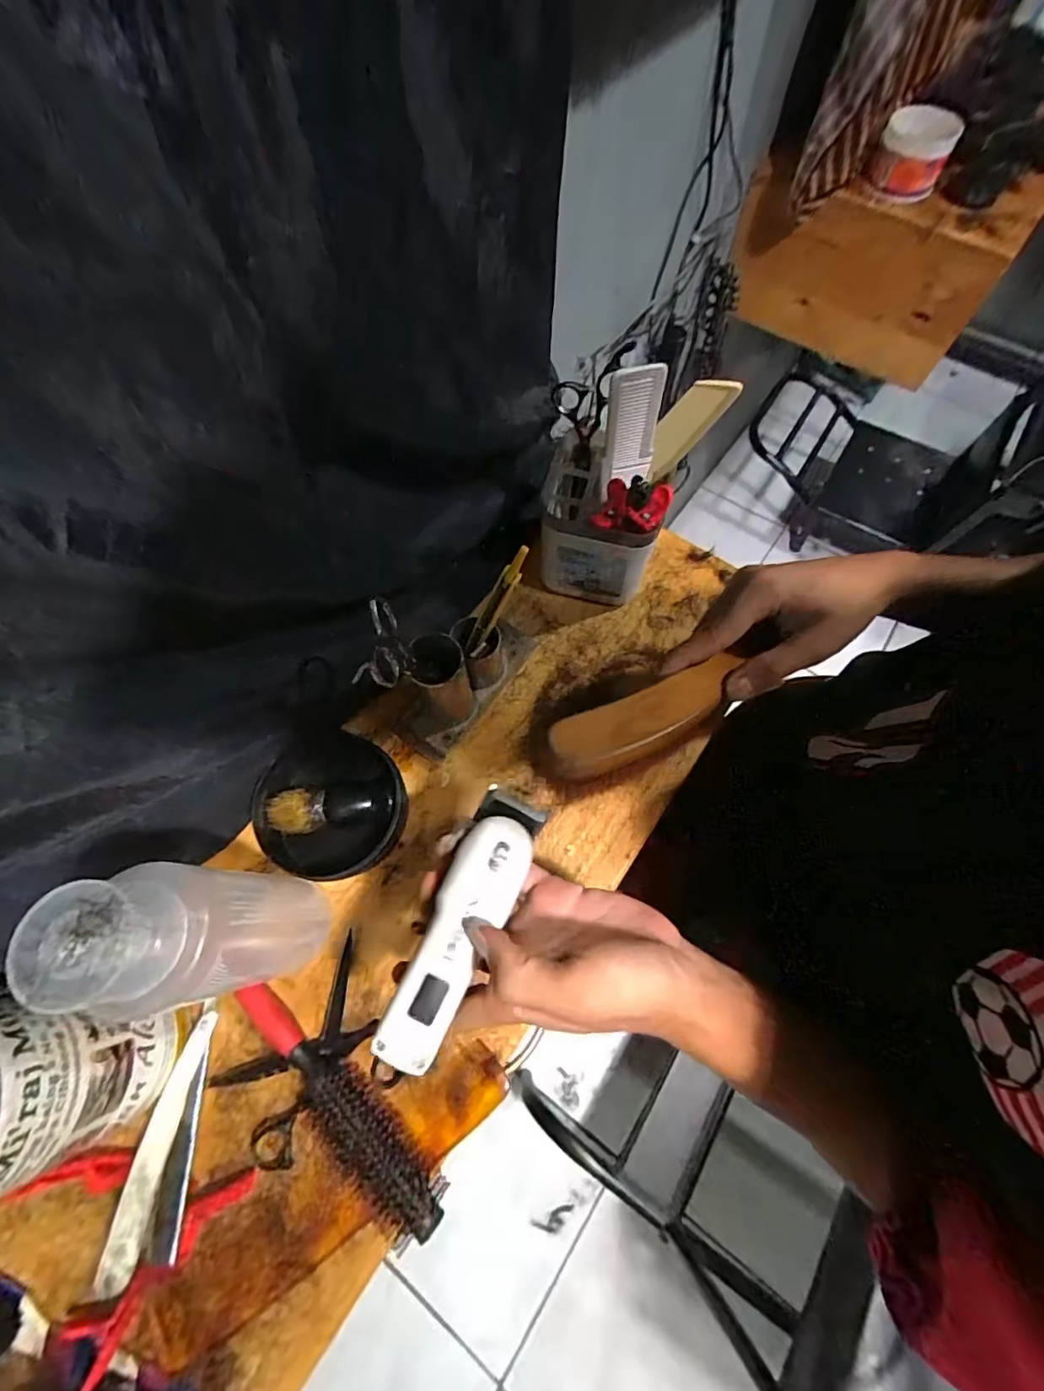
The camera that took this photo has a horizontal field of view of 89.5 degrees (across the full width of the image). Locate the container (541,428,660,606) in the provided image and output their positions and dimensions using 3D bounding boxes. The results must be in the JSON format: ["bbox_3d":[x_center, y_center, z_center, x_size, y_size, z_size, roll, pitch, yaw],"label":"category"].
[{"bbox_3d":[0.061,-0.141,0.429,0.086,0.089,0.090,13,69,7],"label":"container"}]

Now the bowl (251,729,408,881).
[{"bbox_3d":[-0.134,0.078,0.383,0.100,0.041,0.102,-1,68,2],"label":"bowl"}]

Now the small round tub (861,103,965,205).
[{"bbox_3d":[0.483,-0.673,0.655,0.084,0.067,0.068,30,72,13],"label":"small round tub"}]

